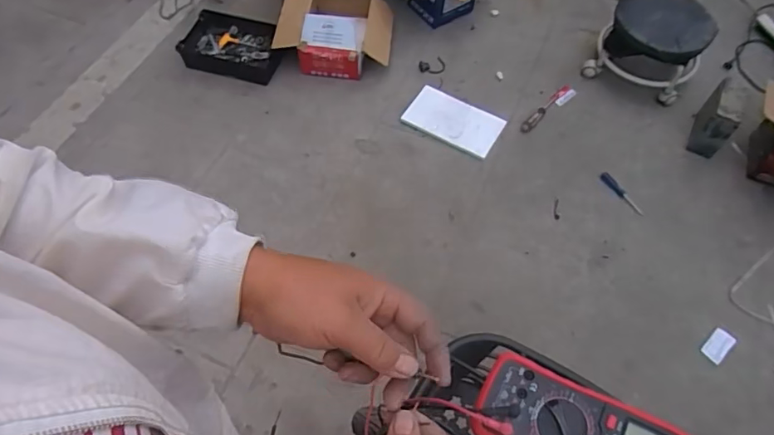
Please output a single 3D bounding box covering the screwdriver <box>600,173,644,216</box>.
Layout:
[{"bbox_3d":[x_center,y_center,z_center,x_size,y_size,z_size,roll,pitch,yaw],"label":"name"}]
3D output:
[{"bbox_3d":[0.716,-0.075,1.558,0.028,0.022,0.166,-30,63,-17],"label":"screwdriver"}]

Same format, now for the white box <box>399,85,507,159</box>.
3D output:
[{"bbox_3d":[0.220,-0.325,1.693,0.301,0.021,0.199,28,63,15],"label":"white box"}]

